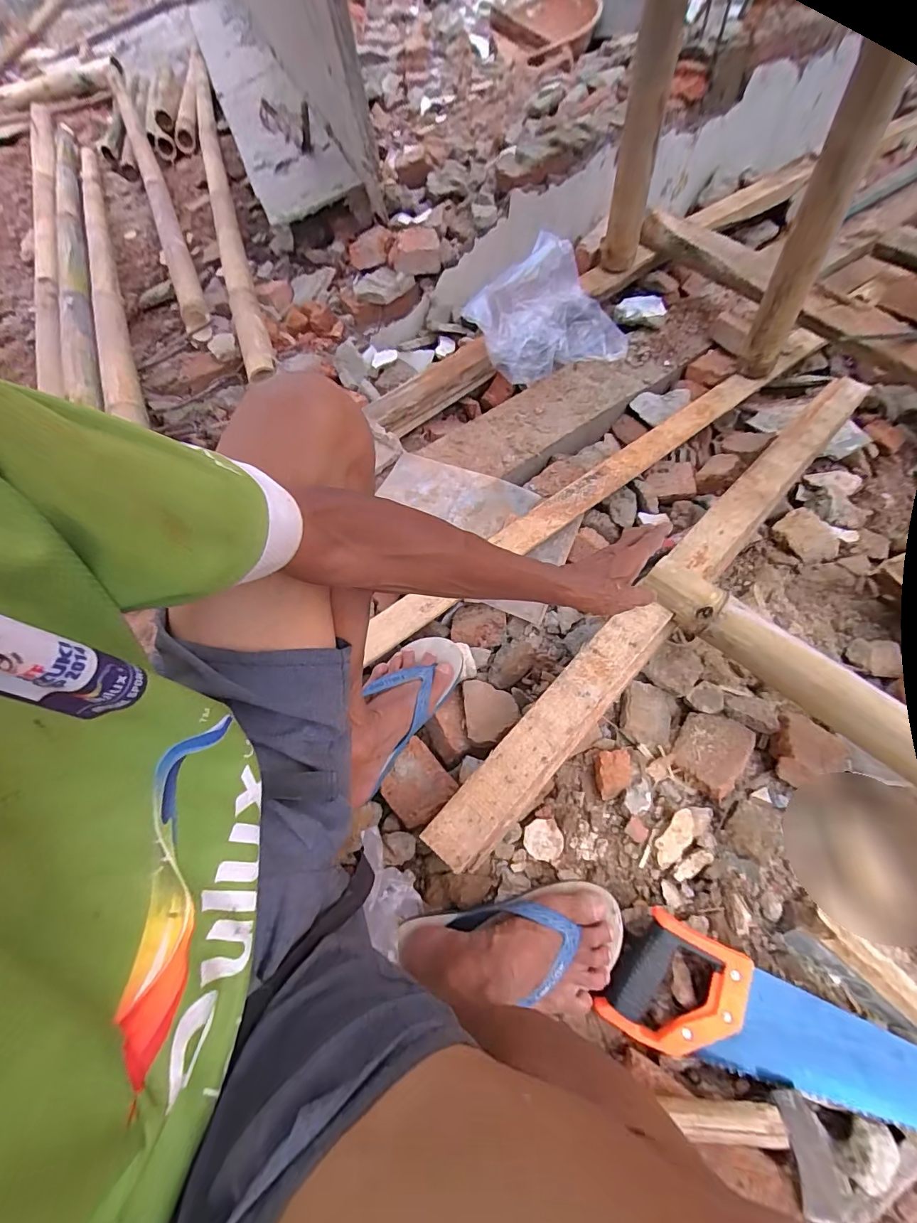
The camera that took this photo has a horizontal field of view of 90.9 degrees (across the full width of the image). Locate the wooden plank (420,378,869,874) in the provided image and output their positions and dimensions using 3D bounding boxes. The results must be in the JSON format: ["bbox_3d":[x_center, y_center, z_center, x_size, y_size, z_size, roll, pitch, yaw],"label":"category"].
[{"bbox_3d":[0.324,-0.056,0.639,0.068,0.058,0.981,39,72,22],"label":"wooden plank"}]

